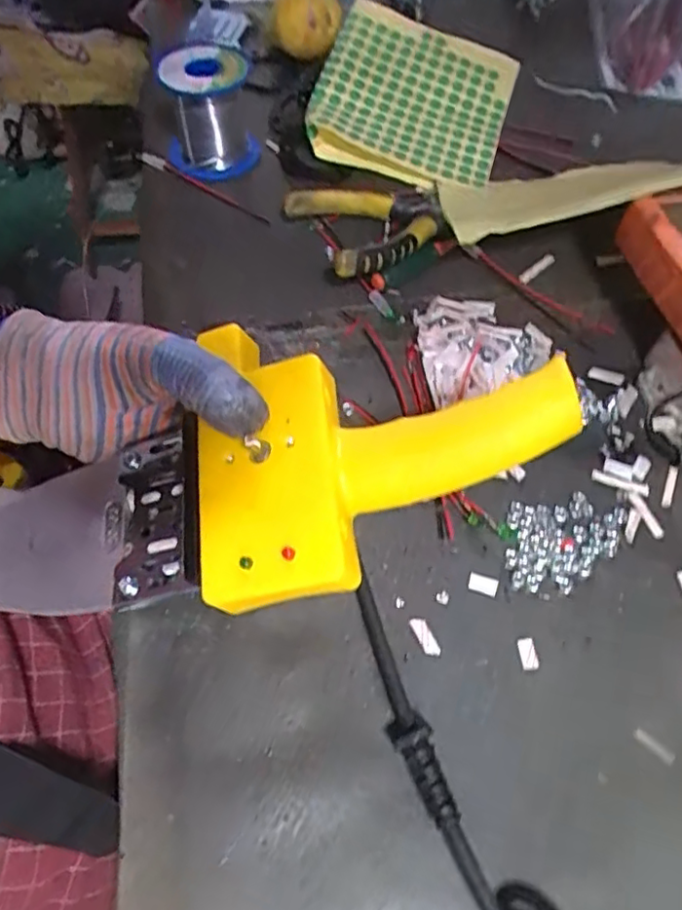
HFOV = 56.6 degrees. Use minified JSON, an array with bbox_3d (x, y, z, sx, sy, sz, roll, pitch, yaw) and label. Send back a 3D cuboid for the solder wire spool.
[{"bbox_3d":[-0.097,-0.245,0.466,0.057,0.077,0.057,1,60,-2],"label":"solder wire spool"}]

